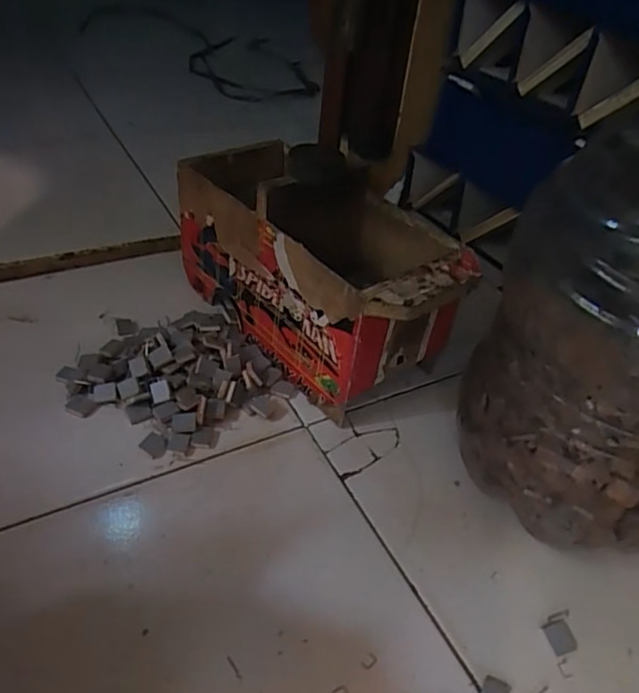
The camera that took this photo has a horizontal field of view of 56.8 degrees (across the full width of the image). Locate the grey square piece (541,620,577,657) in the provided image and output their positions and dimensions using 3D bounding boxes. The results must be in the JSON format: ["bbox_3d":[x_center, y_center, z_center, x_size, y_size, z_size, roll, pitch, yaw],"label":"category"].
[{"bbox_3d":[0.199,0.239,0.486,0.022,0.004,0.026,-5,41,-13],"label":"grey square piece"}]

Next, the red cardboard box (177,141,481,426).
[{"bbox_3d":[-0.006,-0.101,0.707,0.172,0.208,0.381,-27,50,-33],"label":"red cardboard box"}]

